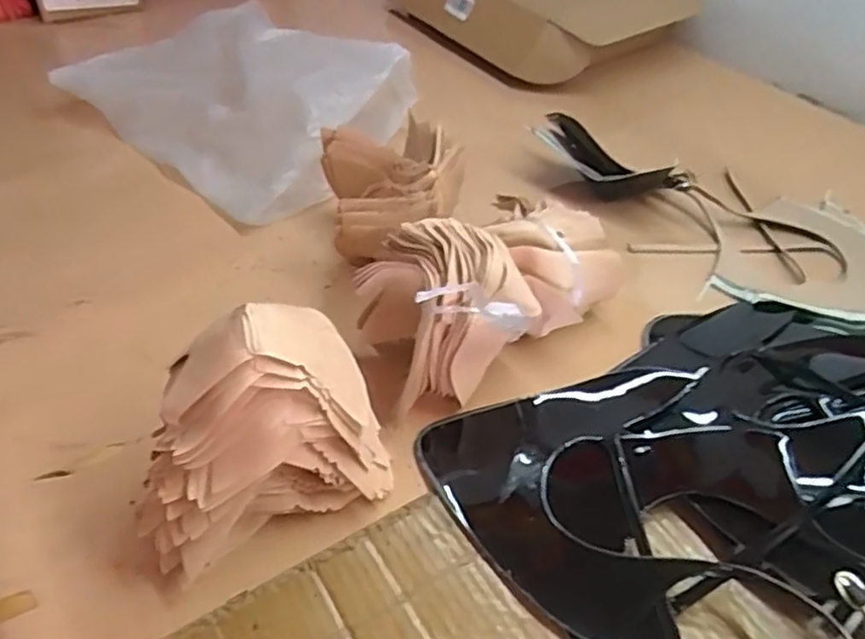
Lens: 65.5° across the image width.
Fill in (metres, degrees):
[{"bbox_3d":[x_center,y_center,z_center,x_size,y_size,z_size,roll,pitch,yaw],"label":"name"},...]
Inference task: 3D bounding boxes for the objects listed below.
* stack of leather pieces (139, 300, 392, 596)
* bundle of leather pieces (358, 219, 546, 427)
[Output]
[{"bbox_3d":[-0.110,0.069,0.414,0.158,0.132,0.084,-20,48,-21],"label":"stack of leather pieces"},{"bbox_3d":[0.008,-0.002,0.509,0.117,0.113,0.107,-10,45,-12],"label":"bundle of leather pieces"}]

